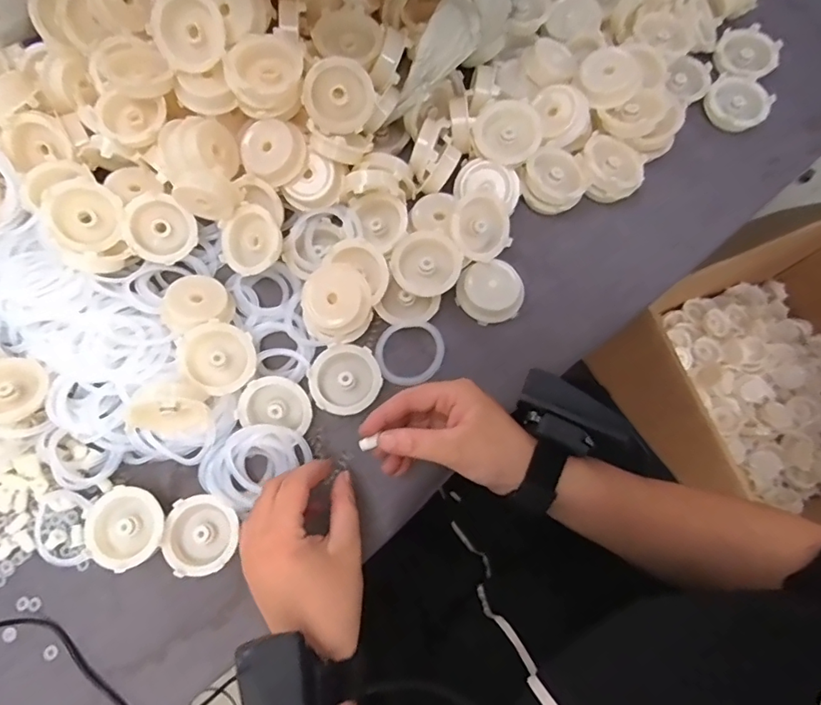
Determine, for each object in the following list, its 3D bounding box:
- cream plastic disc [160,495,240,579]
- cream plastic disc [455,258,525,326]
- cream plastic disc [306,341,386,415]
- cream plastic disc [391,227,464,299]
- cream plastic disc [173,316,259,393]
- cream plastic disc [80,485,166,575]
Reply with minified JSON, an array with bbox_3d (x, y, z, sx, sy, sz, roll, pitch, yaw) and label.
[{"bbox_3d":[-0.152,0.134,0.366,0.051,0.017,0.053,0,74,0],"label":"cream plastic disc"},{"bbox_3d":[0.065,-0.048,0.406,0.052,0.027,0.045,-14,74,-4],"label":"cream plastic disc"},{"bbox_3d":[-0.049,0.021,0.386,0.052,0.015,0.054,0,74,0],"label":"cream plastic disc"},{"bbox_3d":[0.012,-0.070,0.393,0.052,0.013,0.049,0,74,0],"label":"cream plastic disc"},{"bbox_3d":[-0.140,0.003,0.368,0.048,0.016,0.052,-33,76,-8],"label":"cream plastic disc"},{"bbox_3d":[-0.204,0.126,0.361,0.051,0.018,0.056,0,74,0],"label":"cream plastic disc"}]

